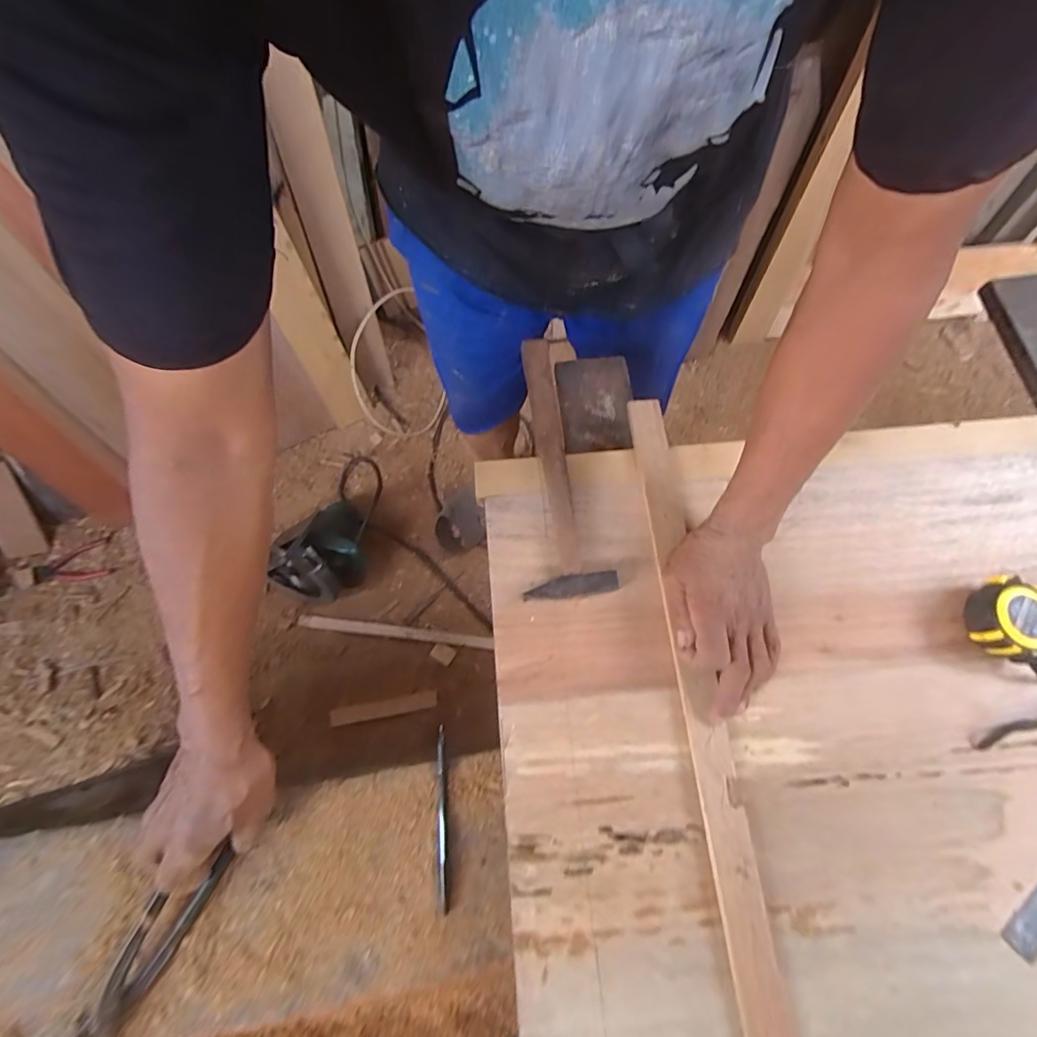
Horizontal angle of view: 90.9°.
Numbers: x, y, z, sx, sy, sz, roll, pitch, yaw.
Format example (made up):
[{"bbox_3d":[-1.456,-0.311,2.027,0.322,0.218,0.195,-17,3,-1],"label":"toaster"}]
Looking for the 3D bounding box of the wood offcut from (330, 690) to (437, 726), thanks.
[{"bbox_3d":[-0.286,0.403,1.088,0.220,0.013,0.036,-10,71,-6],"label":"wood offcut"}]

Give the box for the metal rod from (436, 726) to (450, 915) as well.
[{"bbox_3d":[-0.071,0.273,0.468,0.010,0.011,0.151,-3,70,-3],"label":"metal rod"}]

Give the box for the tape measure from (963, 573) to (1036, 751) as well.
[{"bbox_3d":[0.454,0.128,0.455,0.085,0.039,0.154,8,72,2],"label":"tape measure"}]

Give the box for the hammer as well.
[{"bbox_3d":[0.030,-0.055,0.519,0.078,0.024,0.274,-9,73,-4],"label":"hammer"}]

